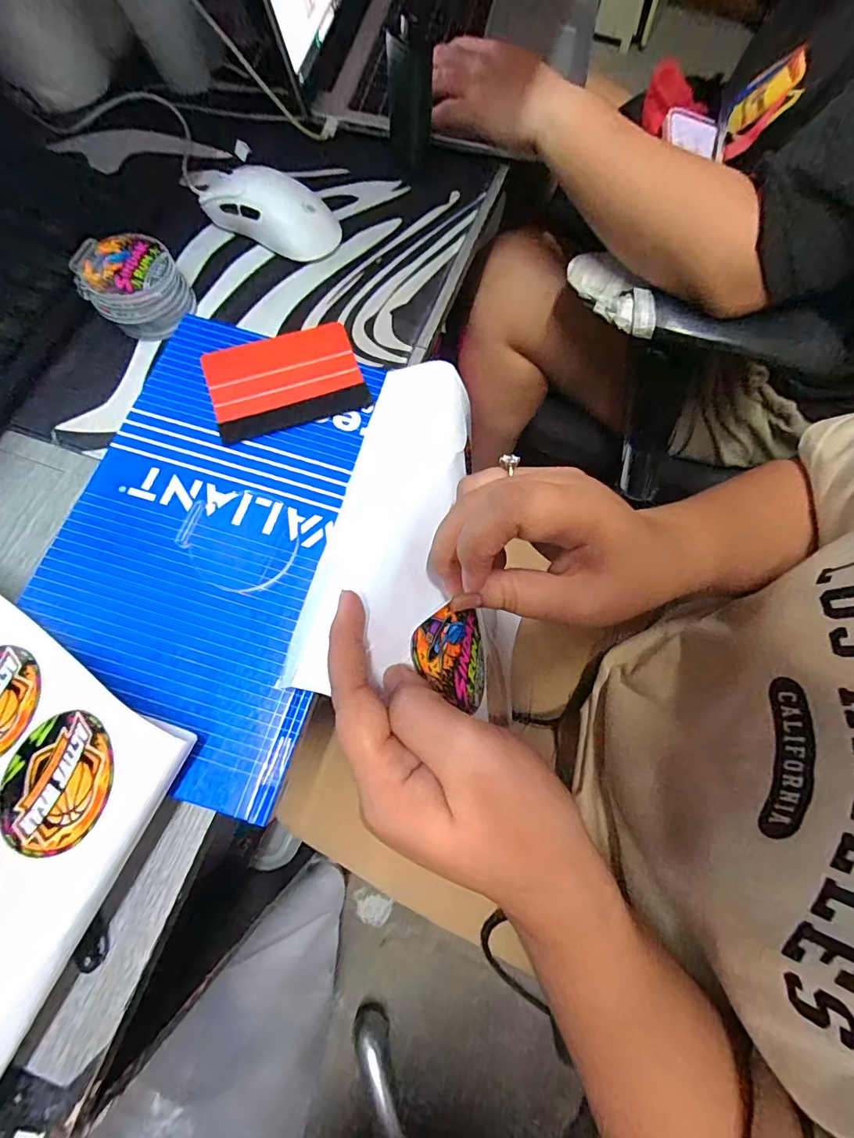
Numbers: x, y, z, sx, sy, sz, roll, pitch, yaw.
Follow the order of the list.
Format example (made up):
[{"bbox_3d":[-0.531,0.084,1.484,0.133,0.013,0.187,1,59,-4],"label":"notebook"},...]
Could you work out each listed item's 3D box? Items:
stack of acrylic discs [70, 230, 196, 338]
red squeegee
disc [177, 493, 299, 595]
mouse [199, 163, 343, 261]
[{"bbox_3d":[-0.221,-0.214,0.358,0.070,0.037,0.074,-29,75,-11],"label":"stack of acrylic discs"},{"bbox_3d":[-0.096,-0.129,0.318,0.098,0.004,0.073,-18,75,-7],"label":"red squeegee"},{"bbox_3d":[-0.113,-0.019,0.283,0.069,0.004,0.060,20,73,4],"label":"disc"},{"bbox_3d":[-0.125,-0.303,0.387,0.109,0.034,0.064,23,73,6],"label":"mouse"}]

